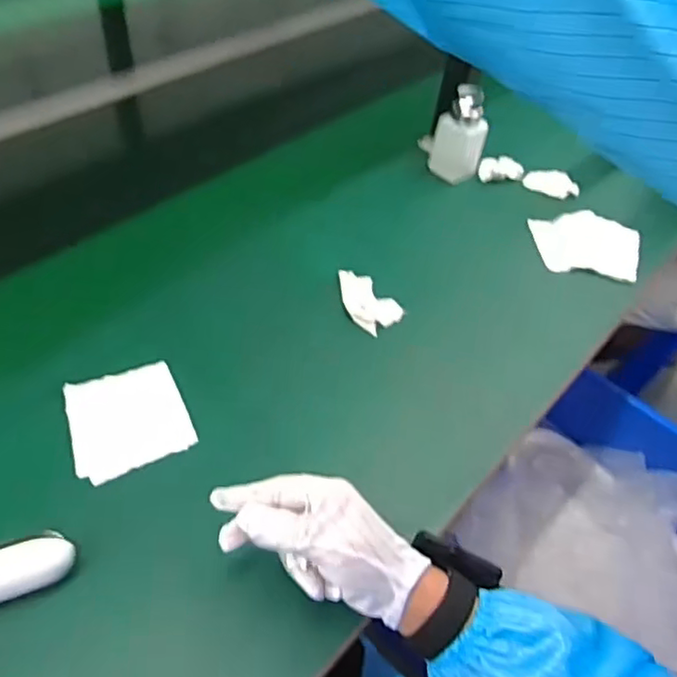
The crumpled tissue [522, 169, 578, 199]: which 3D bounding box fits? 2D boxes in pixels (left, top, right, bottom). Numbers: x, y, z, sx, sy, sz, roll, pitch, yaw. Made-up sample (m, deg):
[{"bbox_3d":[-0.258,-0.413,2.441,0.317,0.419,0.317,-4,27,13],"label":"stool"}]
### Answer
[{"bbox_3d":[0.302,-0.222,0.883,0.074,0.024,0.029,26,50,15],"label":"crumpled tissue"}]

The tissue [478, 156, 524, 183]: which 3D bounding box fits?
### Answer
[{"bbox_3d":[0.232,-0.238,0.892,0.062,0.026,0.043,15,48,6],"label":"tissue"}]

